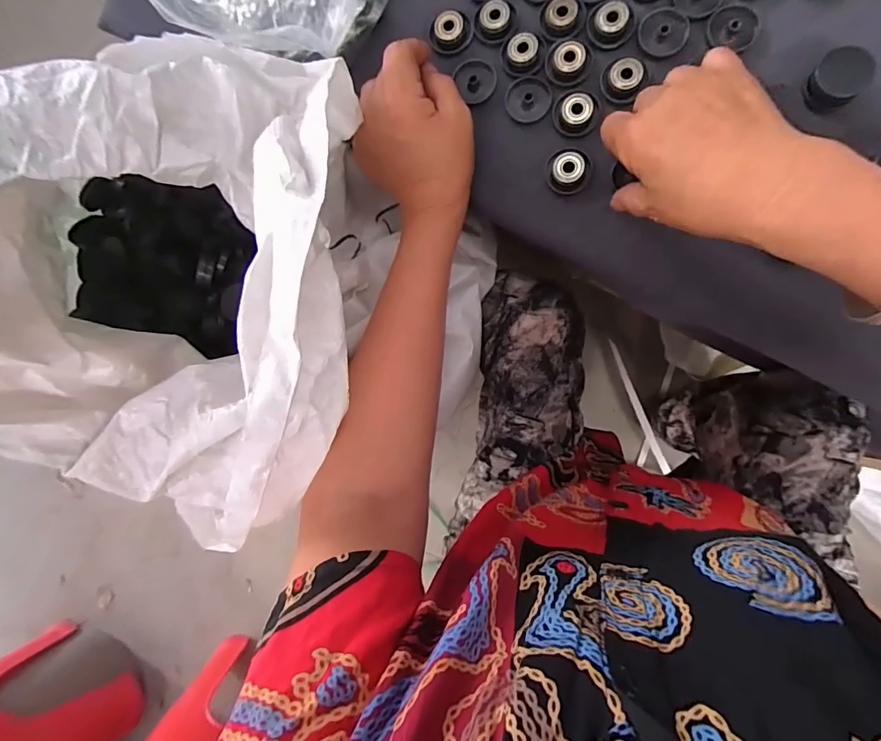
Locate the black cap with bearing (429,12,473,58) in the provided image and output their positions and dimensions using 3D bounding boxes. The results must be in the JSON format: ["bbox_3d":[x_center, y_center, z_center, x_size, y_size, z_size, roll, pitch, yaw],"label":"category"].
[{"bbox_3d":[0.008,-0.260,0.344,0.033,0.010,0.029,2,89,9],"label":"black cap with bearing"}]

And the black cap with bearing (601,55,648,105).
[{"bbox_3d":[0.132,-0.211,0.323,0.030,0.009,0.037,31,94,9],"label":"black cap with bearing"}]

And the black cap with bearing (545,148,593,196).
[{"bbox_3d":[0.094,-0.148,0.328,0.032,0.010,0.033,0,89,9],"label":"black cap with bearing"}]

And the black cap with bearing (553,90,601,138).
[{"bbox_3d":[0.100,-0.189,0.328,0.032,0.006,0.030,0,89,9],"label":"black cap with bearing"}]

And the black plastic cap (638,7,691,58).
[{"bbox_3d":[0.162,-0.244,0.323,0.031,0.006,0.033,0,89,9],"label":"black plastic cap"}]

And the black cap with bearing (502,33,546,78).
[{"bbox_3d":[0.062,-0.236,0.333,0.033,0.007,0.028,2,89,9],"label":"black cap with bearing"}]

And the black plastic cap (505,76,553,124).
[{"bbox_3d":[0.066,-0.204,0.336,0.032,0.004,0.034,0,89,9],"label":"black plastic cap"}]

